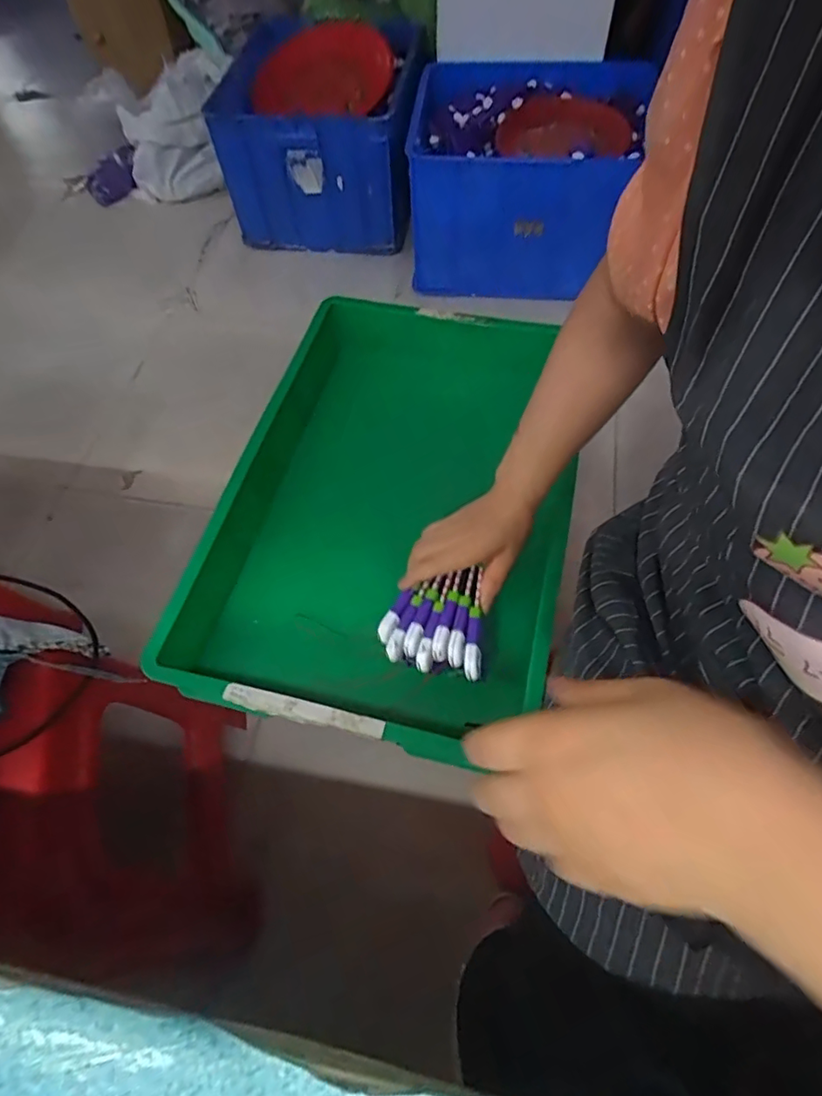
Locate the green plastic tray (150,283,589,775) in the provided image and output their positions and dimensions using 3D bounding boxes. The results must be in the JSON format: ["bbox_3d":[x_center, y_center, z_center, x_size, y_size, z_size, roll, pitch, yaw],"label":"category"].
[{"bbox_3d":[-0.039,-0.067,0.659,0.301,0.118,0.554,11,61,9],"label":"green plastic tray"}]

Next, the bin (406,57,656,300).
[{"bbox_3d":[0.310,-0.962,1.493,0.594,0.349,0.476,1,60,3],"label":"bin"}]

